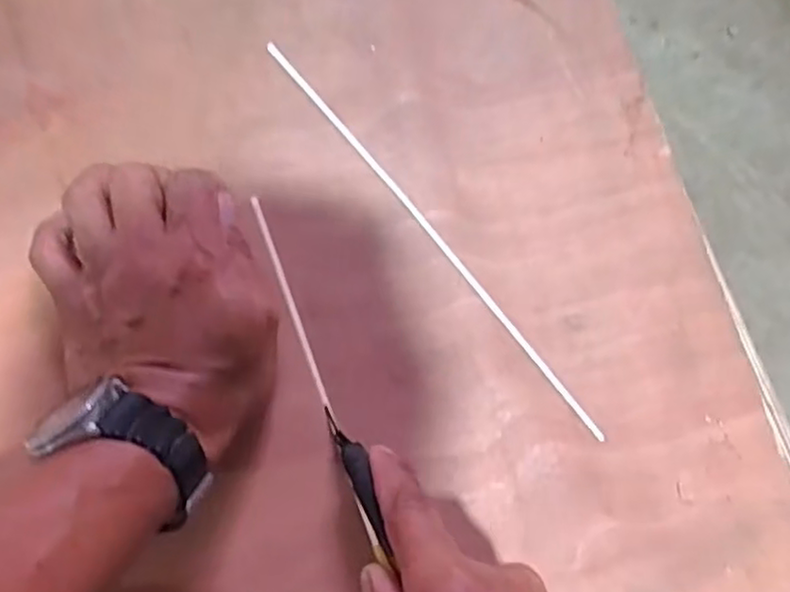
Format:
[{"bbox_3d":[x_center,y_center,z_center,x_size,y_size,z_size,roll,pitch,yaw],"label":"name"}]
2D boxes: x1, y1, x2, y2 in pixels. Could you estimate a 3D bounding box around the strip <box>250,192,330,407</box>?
[{"bbox_3d":[-0.057,0.002,0.370,0.004,0.008,0.117,-19,86,-7],"label":"strip"}]

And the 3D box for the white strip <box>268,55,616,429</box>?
[{"bbox_3d":[0.022,-0.033,0.383,0.006,0.004,0.281,-40,87,-9],"label":"white strip"}]

